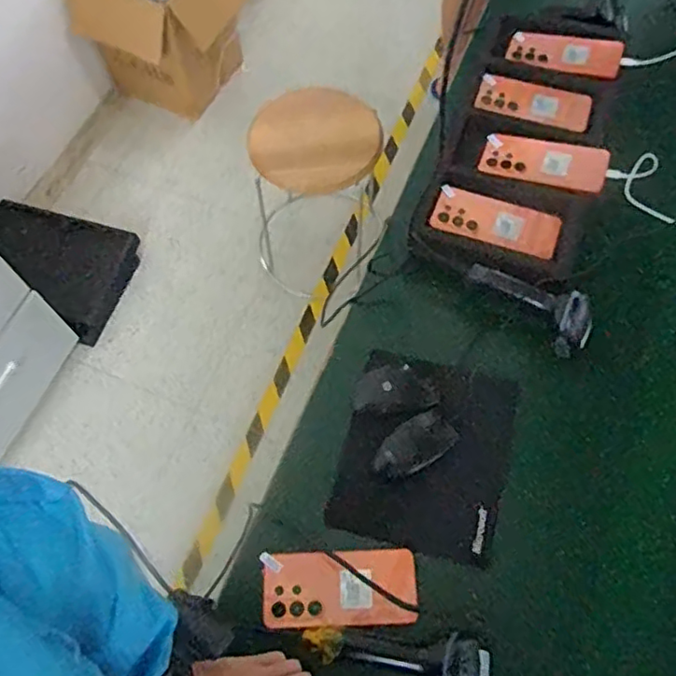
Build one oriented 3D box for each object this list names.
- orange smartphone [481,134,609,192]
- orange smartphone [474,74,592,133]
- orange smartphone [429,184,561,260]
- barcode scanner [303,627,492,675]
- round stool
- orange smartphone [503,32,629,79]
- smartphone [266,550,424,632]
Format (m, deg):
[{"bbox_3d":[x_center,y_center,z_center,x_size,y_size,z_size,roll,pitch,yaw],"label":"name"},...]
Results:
[{"bbox_3d":[0.288,-0.248,0.838,0.166,0.006,0.078,15,68,14],"label":"orange smartphone"},{"bbox_3d":[0.295,-0.354,0.898,0.165,0.011,0.088,15,67,8],"label":"orange smartphone"},{"bbox_3d":[0.212,-0.159,0.805,0.165,0.015,0.070,20,67,10],"label":"orange smartphone"},{"bbox_3d":[0.060,0.320,0.608,0.190,0.063,0.067,13,66,6],"label":"barcode scanner"},{"bbox_3d":[-0.061,-0.358,1.455,0.299,0.426,0.295,0,65,1],"label":"round stool"},{"bbox_3d":[0.350,-0.438,0.924,0.168,0.008,0.061,14,77,12],"label":"orange smartphone"},{"bbox_3d":[0.002,0.279,0.667,0.168,0.010,0.081,-4,55,2],"label":"smartphone"}]

